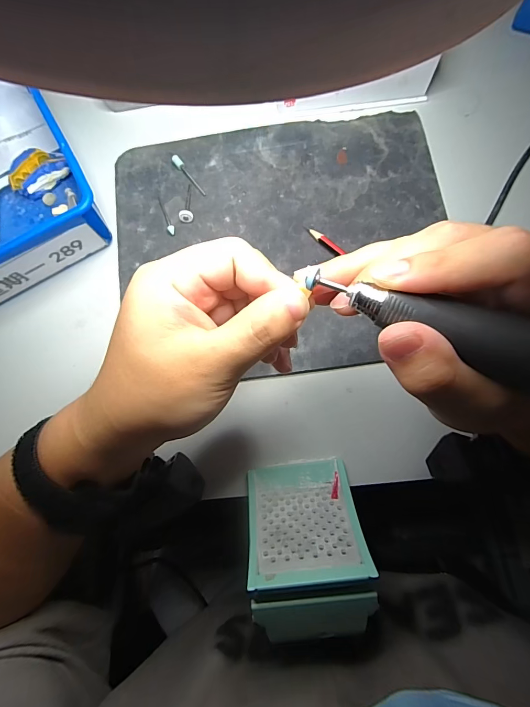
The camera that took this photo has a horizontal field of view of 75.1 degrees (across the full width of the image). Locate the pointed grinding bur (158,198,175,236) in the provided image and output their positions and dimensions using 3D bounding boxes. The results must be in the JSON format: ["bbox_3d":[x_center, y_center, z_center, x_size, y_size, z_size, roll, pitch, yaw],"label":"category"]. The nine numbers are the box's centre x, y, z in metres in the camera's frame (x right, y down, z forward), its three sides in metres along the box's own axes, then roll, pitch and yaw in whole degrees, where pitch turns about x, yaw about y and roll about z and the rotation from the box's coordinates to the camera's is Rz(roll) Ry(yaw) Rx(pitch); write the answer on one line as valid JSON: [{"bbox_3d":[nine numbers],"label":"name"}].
[{"bbox_3d":[-0.093,-0.128,0.319,0.007,0.007,0.044,-24,80,-3],"label":"pointed grinding bur"}]

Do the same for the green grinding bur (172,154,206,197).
[{"bbox_3d":[-0.072,-0.167,0.325,0.008,0.006,0.049,-35,81,-5],"label":"green grinding bur"}]

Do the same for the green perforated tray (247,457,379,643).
[{"bbox_3d":[0.027,0.119,0.232,0.075,0.073,0.081,-6,80,0],"label":"green perforated tray"}]

